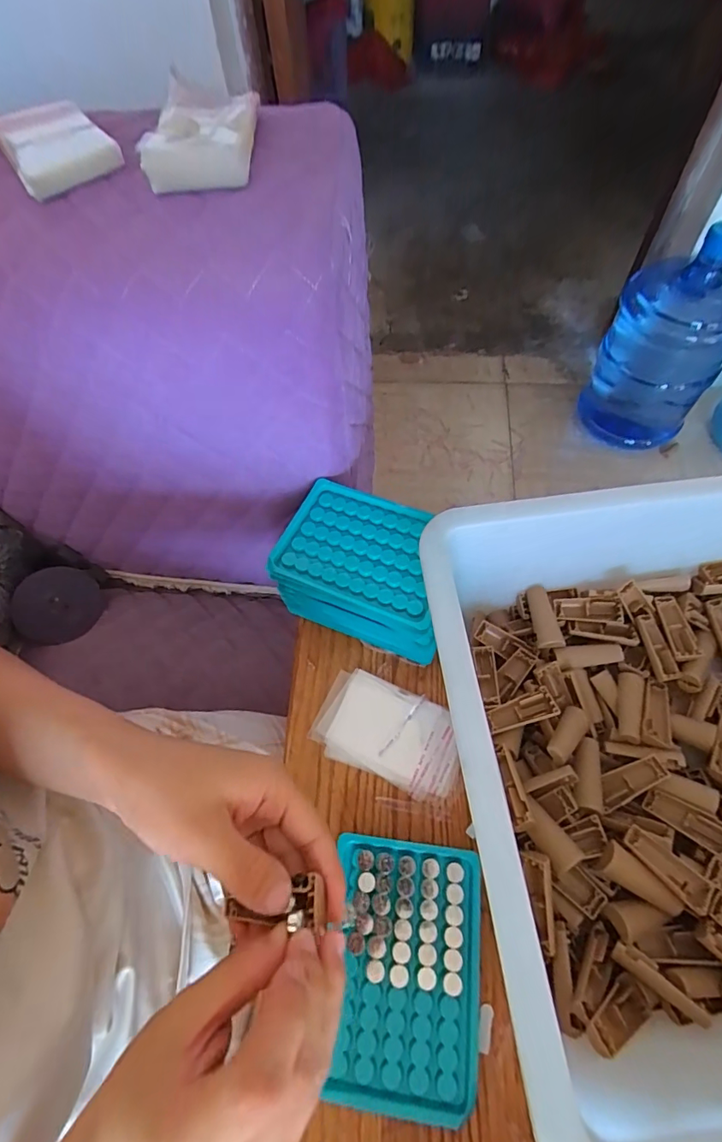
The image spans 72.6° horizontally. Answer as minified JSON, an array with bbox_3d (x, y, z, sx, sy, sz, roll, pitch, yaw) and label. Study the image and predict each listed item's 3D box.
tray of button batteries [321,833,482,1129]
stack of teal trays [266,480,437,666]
[{"bbox_3d":[0.028,0.245,0.307,0.090,0.016,0.131,4,62,6],"label":"tray of button batteries"},{"bbox_3d":[0.007,0.001,0.410,0.136,0.074,0.096,20,65,14],"label":"stack of teal trays"}]

